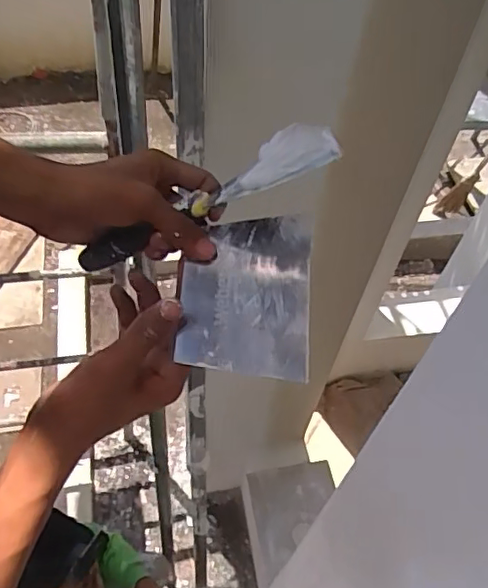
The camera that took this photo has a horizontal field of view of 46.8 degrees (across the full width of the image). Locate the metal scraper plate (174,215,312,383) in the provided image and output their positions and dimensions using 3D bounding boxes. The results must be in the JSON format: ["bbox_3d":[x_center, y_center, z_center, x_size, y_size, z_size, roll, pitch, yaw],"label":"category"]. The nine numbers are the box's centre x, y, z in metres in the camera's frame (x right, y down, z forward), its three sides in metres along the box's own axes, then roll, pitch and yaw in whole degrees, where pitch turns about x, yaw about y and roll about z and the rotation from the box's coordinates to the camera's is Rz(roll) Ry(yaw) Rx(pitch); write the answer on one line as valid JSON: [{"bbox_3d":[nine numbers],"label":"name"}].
[{"bbox_3d":[0.000,0.001,0.387,0.088,0.005,0.114,-1,67,11],"label":"metal scraper plate"}]

